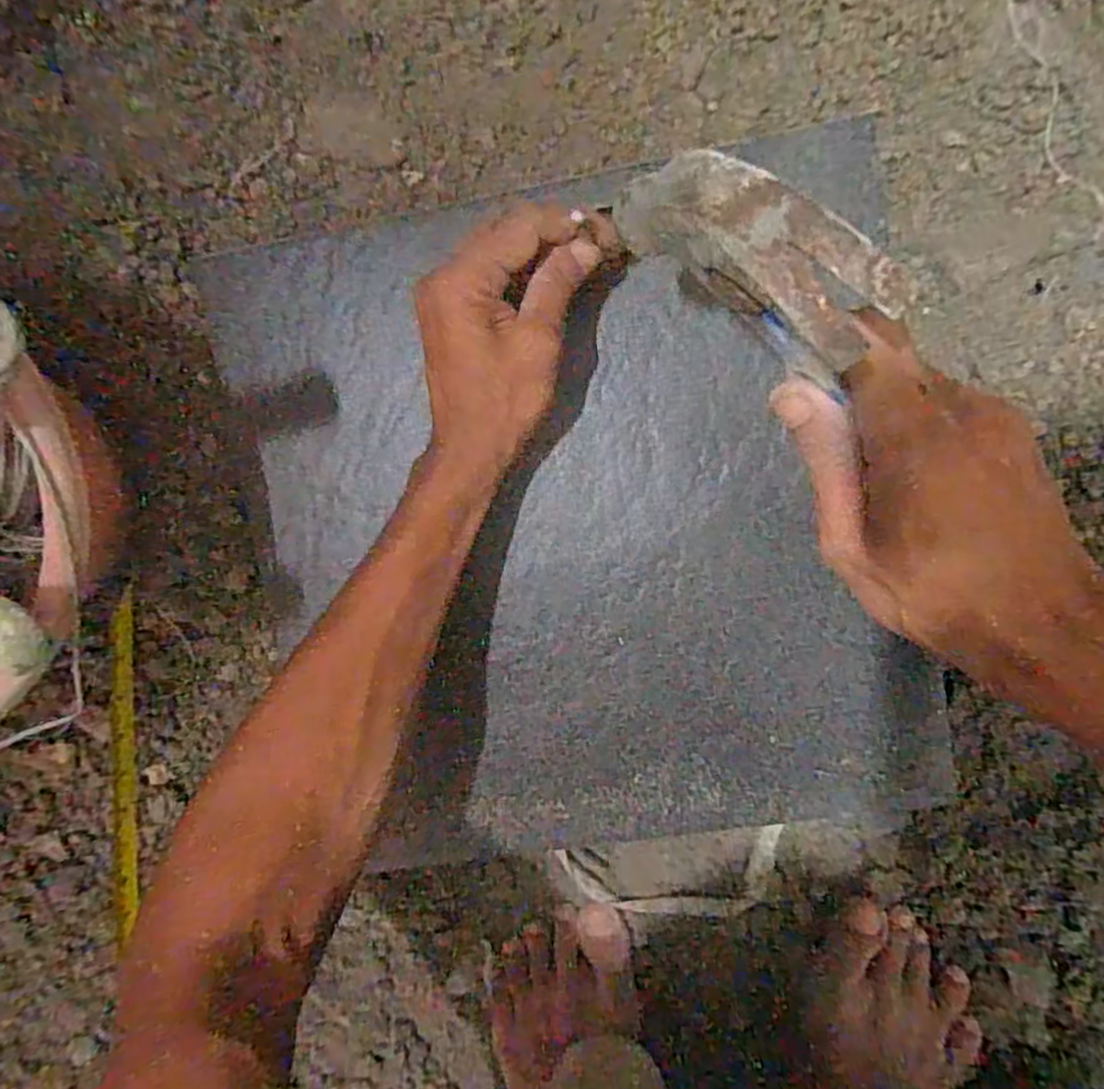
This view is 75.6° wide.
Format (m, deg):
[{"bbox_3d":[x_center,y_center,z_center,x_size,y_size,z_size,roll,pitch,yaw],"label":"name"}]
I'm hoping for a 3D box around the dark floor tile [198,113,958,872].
[{"bbox_3d":[0.017,-0.007,0.428,0.383,0.017,0.397,-9,96,5],"label":"dark floor tile"}]

